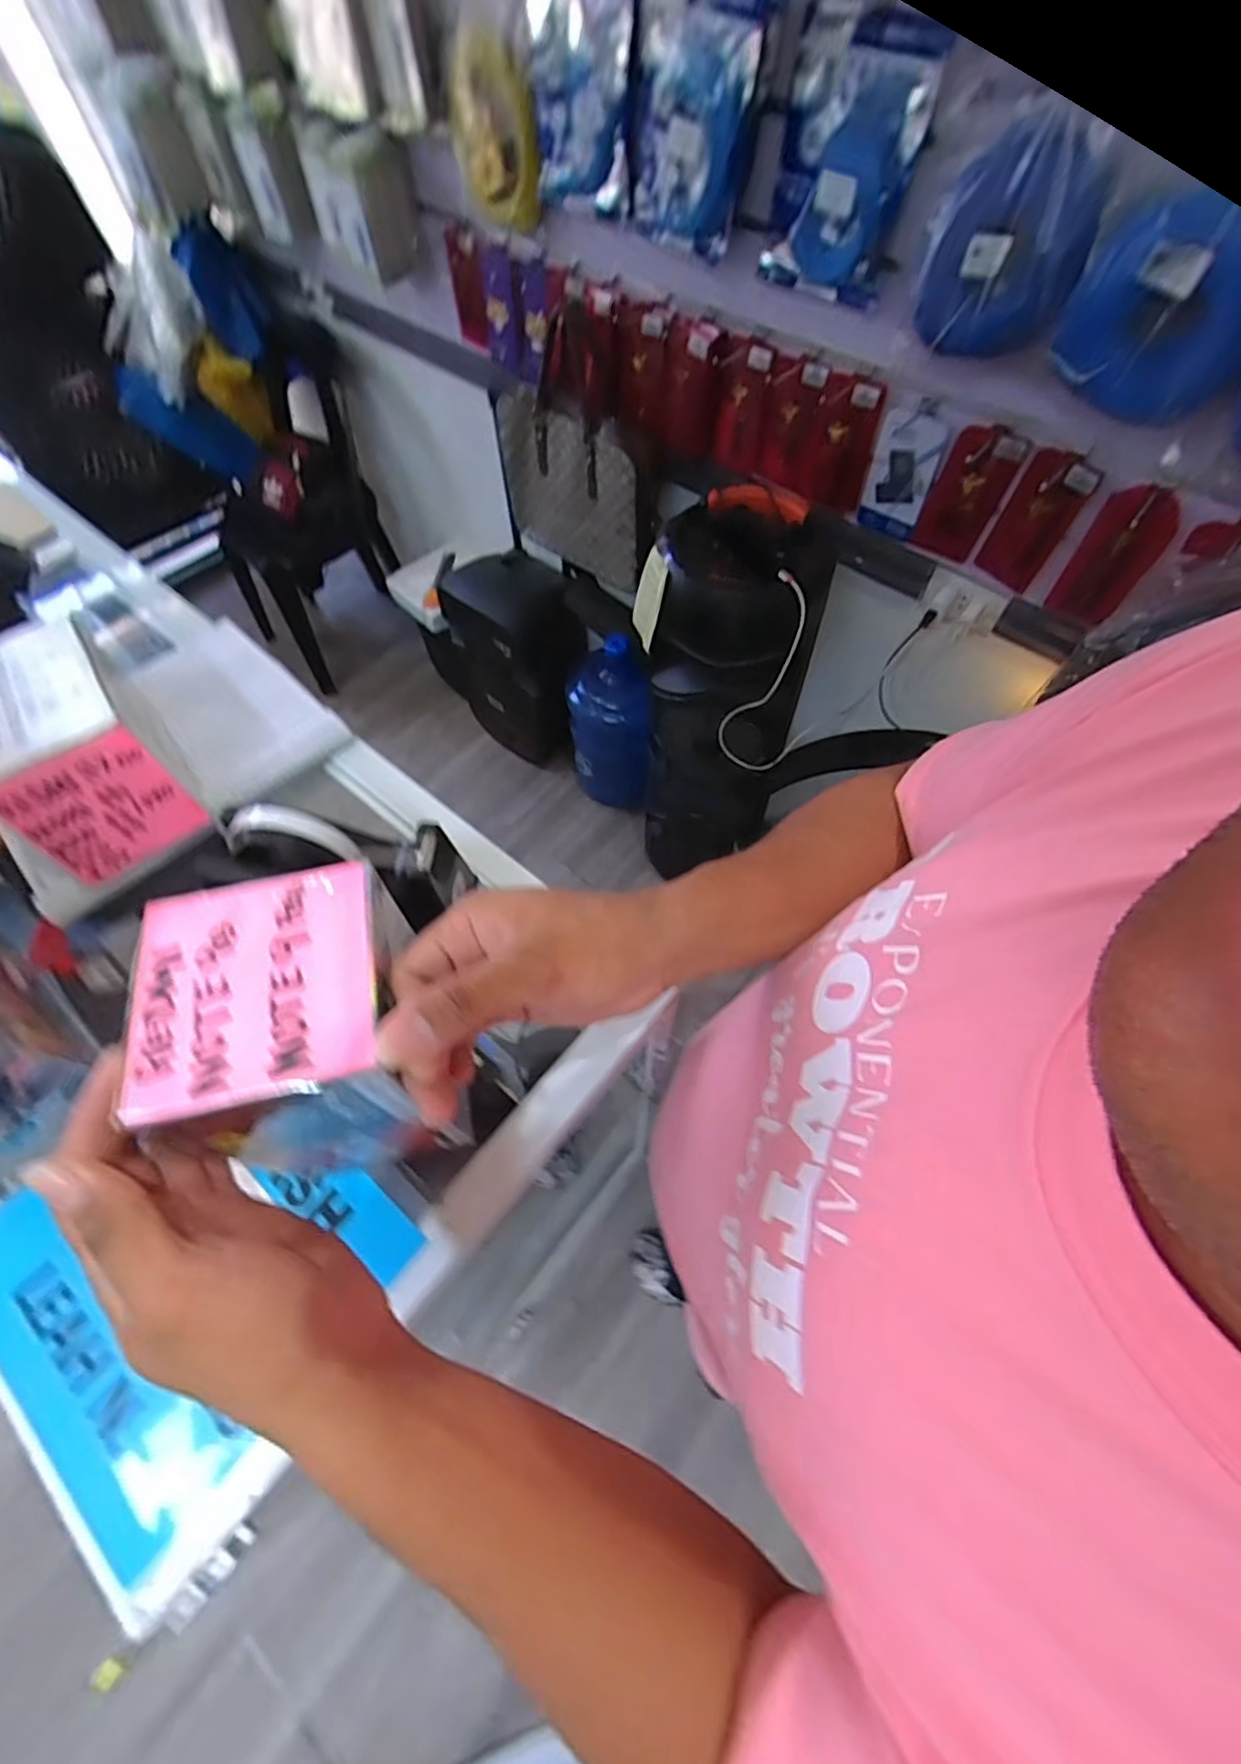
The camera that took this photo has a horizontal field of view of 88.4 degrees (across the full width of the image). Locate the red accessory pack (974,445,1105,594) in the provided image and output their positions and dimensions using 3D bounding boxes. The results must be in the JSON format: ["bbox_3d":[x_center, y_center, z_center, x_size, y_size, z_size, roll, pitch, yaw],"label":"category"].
[{"bbox_3d":[0.557,-0.484,0.861,0.031,0.174,0.083,-36,69,-14],"label":"red accessory pack"}]

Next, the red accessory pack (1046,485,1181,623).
[{"bbox_3d":[0.632,-0.416,0.826,0.025,0.191,0.085,-43,70,-10],"label":"red accessory pack"}]

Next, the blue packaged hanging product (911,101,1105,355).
[{"bbox_3d":[0.422,-0.702,0.710,0.047,0.188,0.181,-27,84,-37],"label":"blue packaged hanging product"}]

